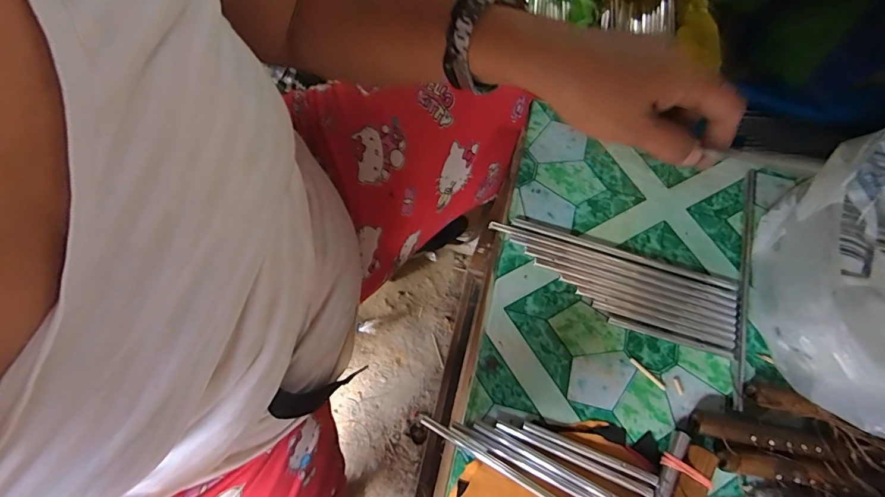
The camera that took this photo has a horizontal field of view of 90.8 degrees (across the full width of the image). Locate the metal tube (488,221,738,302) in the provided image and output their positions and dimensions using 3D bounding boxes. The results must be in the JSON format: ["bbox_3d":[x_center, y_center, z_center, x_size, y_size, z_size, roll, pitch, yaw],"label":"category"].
[{"bbox_3d":[0.137,0.009,0.352,0.202,0.005,0.008,17,73,4],"label":"metal tube"}]

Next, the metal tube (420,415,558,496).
[{"bbox_3d":[0.055,0.158,0.295,0.158,0.005,0.007,30,74,7],"label":"metal tube"}]

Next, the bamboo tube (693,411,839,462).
[{"bbox_3d":[0.227,0.135,0.312,0.091,0.017,0.016,13,73,3],"label":"bamboo tube"}]

